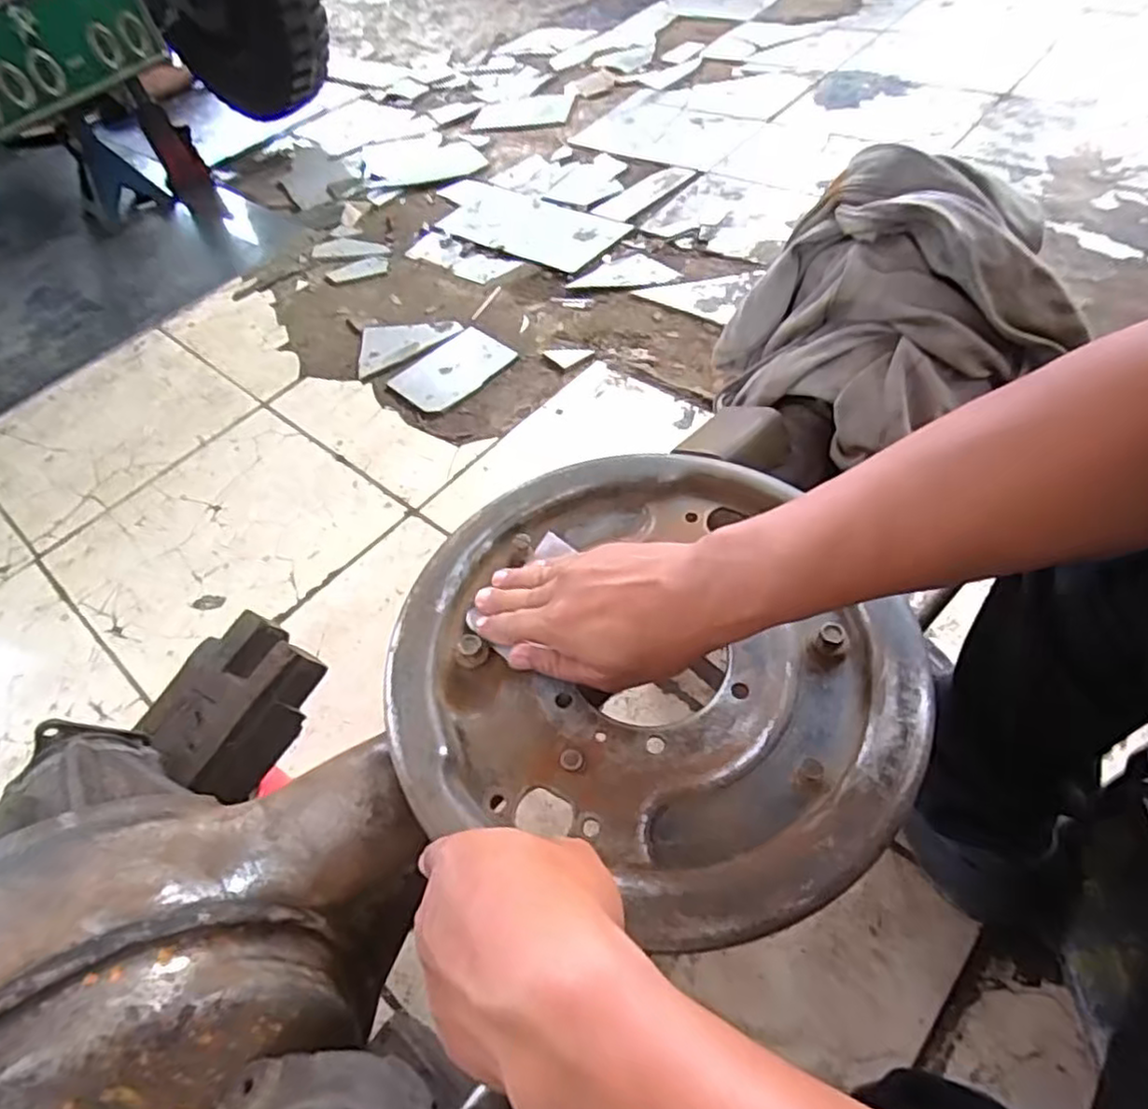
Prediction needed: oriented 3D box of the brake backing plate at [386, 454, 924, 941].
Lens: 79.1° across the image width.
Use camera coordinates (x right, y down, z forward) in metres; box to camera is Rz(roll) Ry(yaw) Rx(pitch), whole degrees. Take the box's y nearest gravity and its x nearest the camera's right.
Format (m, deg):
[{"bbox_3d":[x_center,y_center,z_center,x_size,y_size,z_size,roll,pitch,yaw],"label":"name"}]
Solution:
[{"bbox_3d":[0.047,0.051,0.407,0.286,0.021,0.274,19,57,18],"label":"brake backing plate"}]

